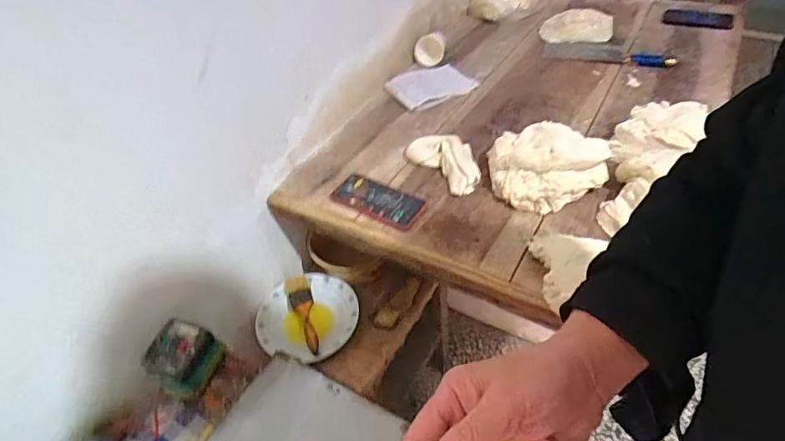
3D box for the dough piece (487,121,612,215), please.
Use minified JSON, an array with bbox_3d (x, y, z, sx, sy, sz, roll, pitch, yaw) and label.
[{"bbox_3d":[0.270,-0.095,0.826,0.190,0.092,0.136,2,45,7],"label":"dough piece"}]

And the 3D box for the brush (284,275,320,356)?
[{"bbox_3d":[-0.179,0.182,0.955,0.049,0.033,0.187,-14,46,-10],"label":"brush"}]

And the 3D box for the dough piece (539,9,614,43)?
[{"bbox_3d":[0.475,-0.501,1.230,0.192,0.060,0.082,-7,45,-3],"label":"dough piece"}]

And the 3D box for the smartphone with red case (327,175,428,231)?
[{"bbox_3d":[-0.026,-0.038,0.846,0.156,0.012,0.082,20,50,22],"label":"smartphone with red case"}]

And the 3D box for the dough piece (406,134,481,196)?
[{"bbox_3d":[0.105,-0.113,0.892,0.081,0.046,0.152,-32,51,-25],"label":"dough piece"}]

